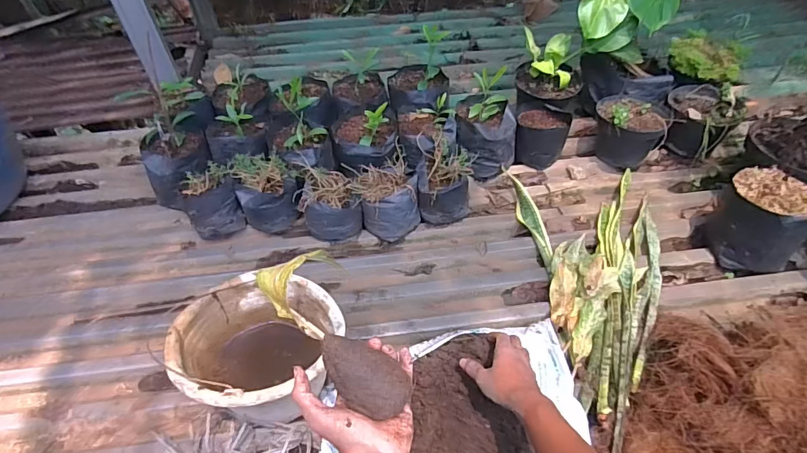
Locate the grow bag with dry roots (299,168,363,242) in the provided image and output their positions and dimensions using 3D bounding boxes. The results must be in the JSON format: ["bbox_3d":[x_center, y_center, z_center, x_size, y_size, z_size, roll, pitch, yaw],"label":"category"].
[{"bbox_3d":[-0.164,-0.048,1.000,0.128,0.102,0.131,-10,51,-7],"label":"grow bag with dry roots"}]

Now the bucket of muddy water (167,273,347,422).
[{"bbox_3d":[-0.234,0.191,0.719,0.219,0.148,0.226,1,52,-1],"label":"bucket of muddy water"}]

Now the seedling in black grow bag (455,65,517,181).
[{"bbox_3d":[0.202,-0.246,1.086,0.145,0.228,0.156,2,51,3],"label":"seedling in black grow bag"}]

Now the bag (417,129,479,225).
[{"bbox_3d":[0.094,-0.104,1.024,0.121,0.135,0.156,-2,51,0],"label":"bag"}]

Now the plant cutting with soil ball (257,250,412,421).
[{"bbox_3d":[-0.062,0.103,0.452,0.080,0.050,0.189,-38,82,-26],"label":"plant cutting with soil ball"}]

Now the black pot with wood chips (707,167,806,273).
[{"bbox_3d":[0.716,-0.002,0.910,0.138,0.176,0.160,-34,60,-25],"label":"black pot with wood chips"}]

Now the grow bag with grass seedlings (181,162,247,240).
[{"bbox_3d":[-0.423,-0.048,0.993,0.117,0.135,0.097,-28,55,-20],"label":"grow bag with grass seedlings"}]

